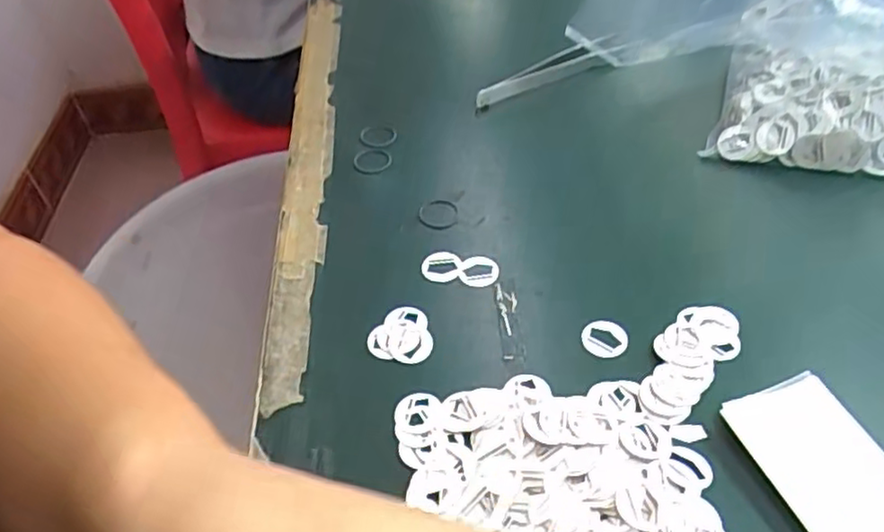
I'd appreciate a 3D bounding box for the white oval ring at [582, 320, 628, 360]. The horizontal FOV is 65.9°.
[{"bbox_3d":[0.067,0.030,0.282,0.018,0.004,0.018,7,47,11],"label":"white oval ring"}]

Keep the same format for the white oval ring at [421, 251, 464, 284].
[{"bbox_3d":[0.000,0.000,0.313,0.019,0.004,0.016,11,48,14],"label":"white oval ring"}]

